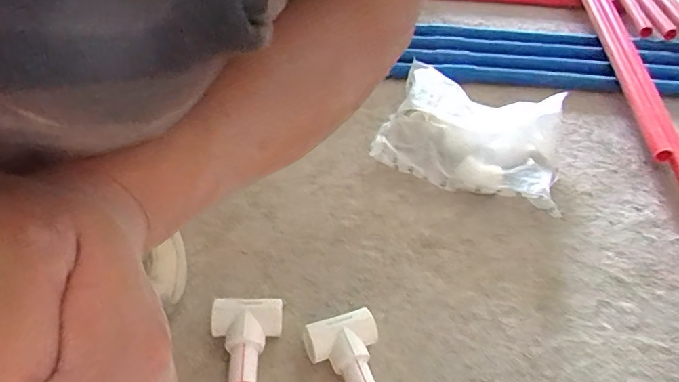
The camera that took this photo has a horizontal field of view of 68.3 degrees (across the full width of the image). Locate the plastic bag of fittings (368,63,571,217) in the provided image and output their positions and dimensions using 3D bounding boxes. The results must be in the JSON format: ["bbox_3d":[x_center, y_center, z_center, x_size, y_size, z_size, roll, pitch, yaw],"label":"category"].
[{"bbox_3d":[0.150,-0.066,0.579,0.190,0.053,0.181,15,45,9],"label":"plastic bag of fittings"}]

